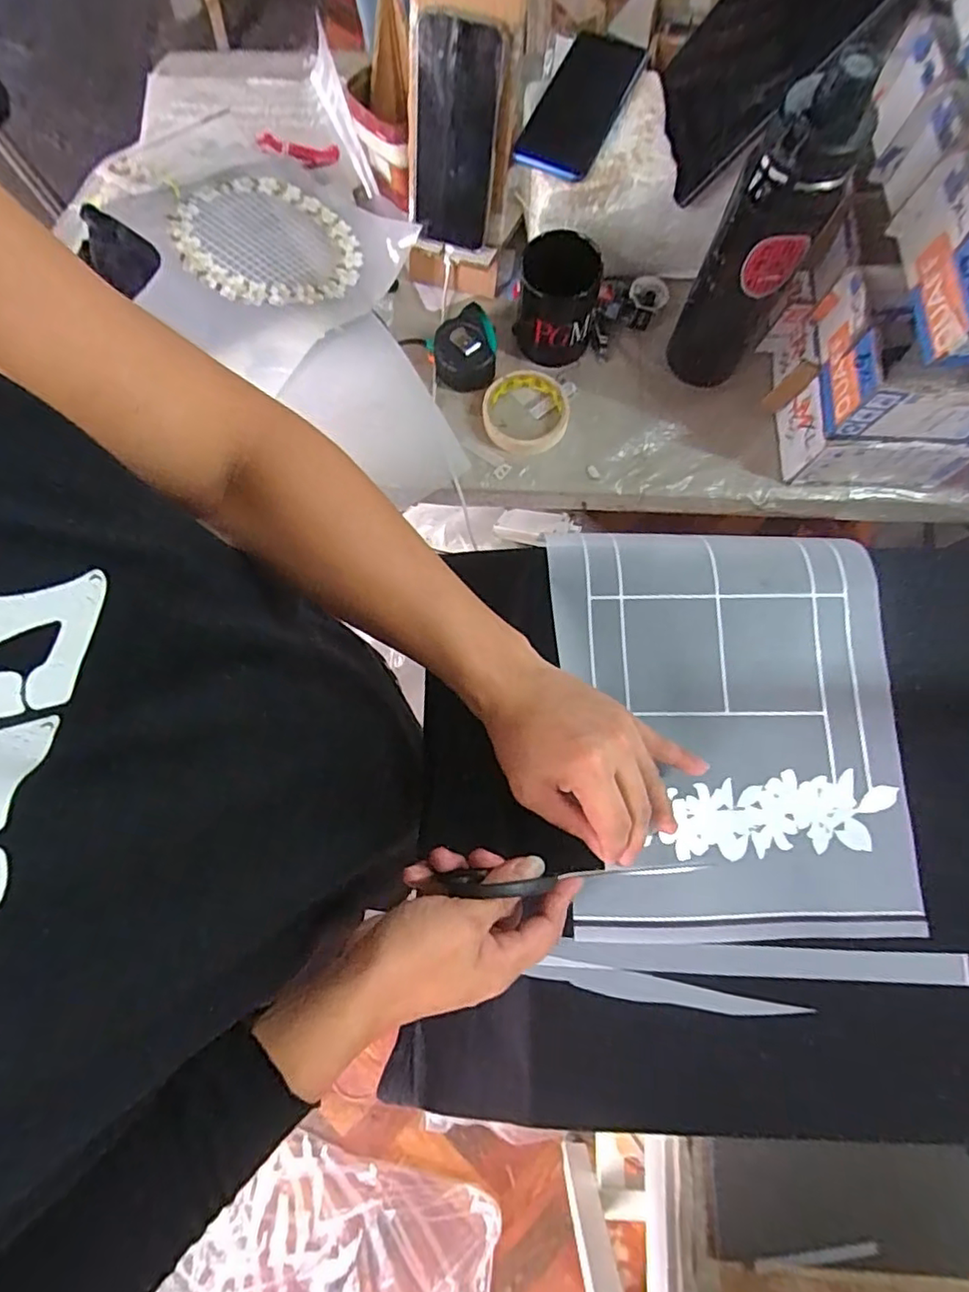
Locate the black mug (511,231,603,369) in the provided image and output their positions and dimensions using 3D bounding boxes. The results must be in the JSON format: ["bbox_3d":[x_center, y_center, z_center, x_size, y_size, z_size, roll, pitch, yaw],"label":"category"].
[{"bbox_3d":[0.075,-0.362,0.610,0.083,0.084,0.083,7,78,2],"label":"black mug"}]

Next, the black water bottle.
[{"bbox_3d":[0.241,-0.348,0.533,0.083,0.307,0.081,28,79,6],"label":"black water bottle"}]

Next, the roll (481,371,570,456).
[{"bbox_3d":[0.044,-0.255,0.639,0.093,0.016,0.095,0,78,0],"label":"roll"}]

